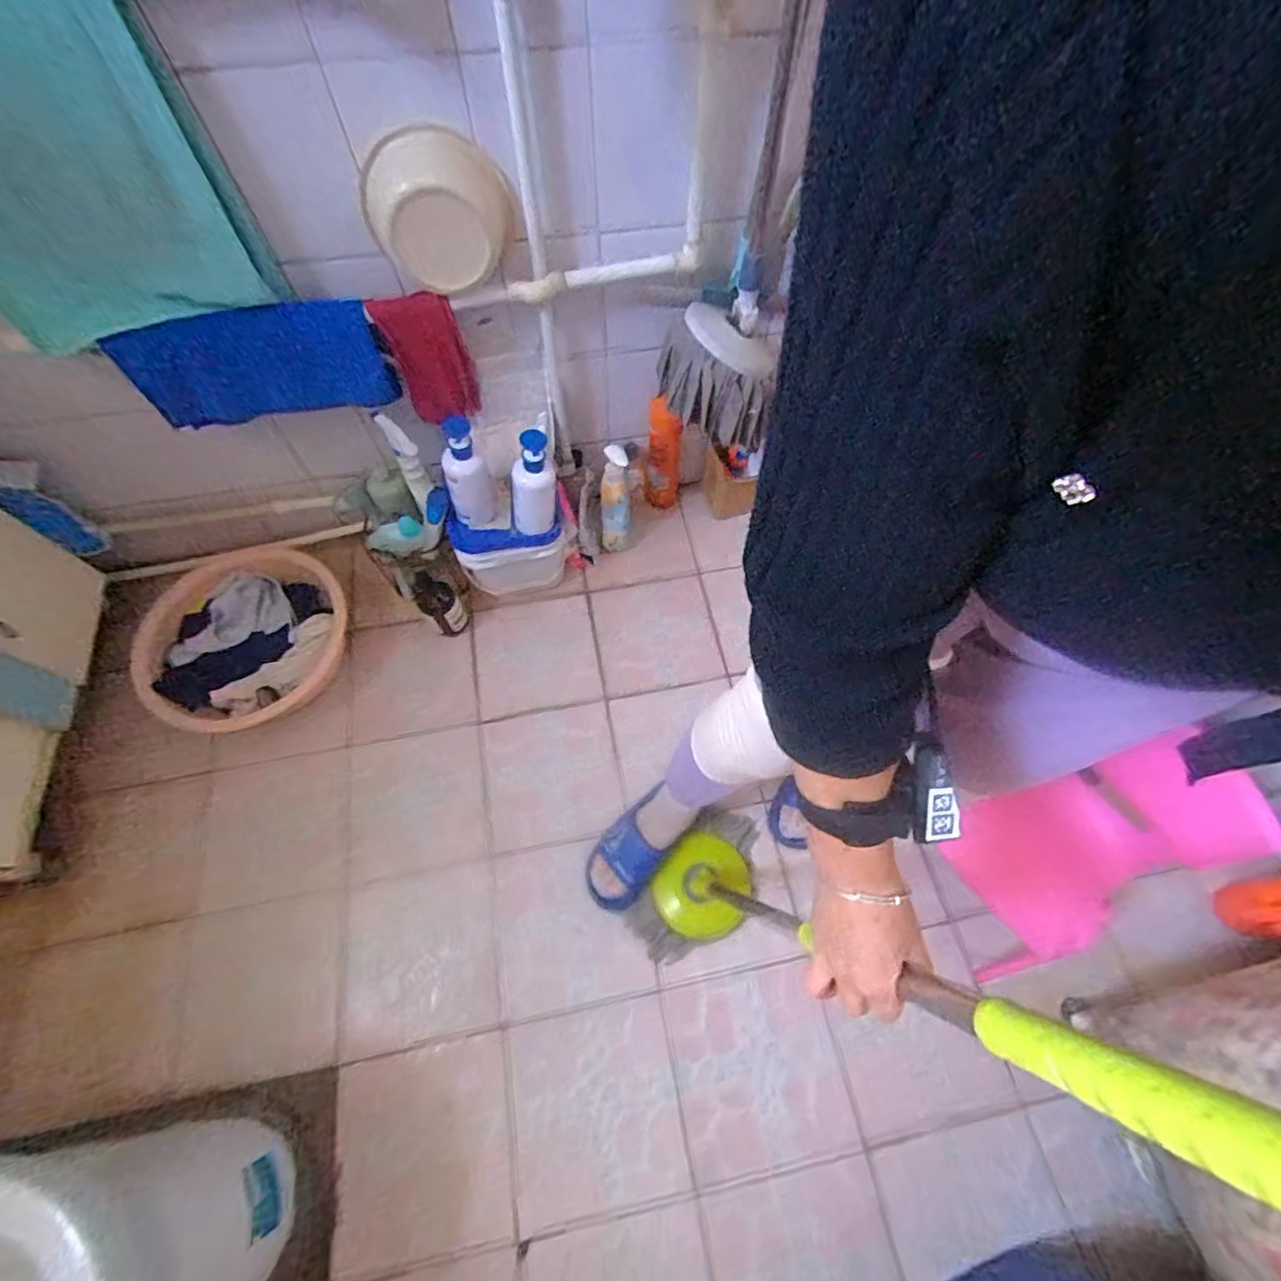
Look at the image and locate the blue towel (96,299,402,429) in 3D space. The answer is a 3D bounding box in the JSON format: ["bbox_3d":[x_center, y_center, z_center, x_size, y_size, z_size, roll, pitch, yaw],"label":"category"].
[{"bbox_3d":[-0.591,-0.431,0.895,0.360,0.169,0.038,-17,65,-10],"label":"blue towel"}]

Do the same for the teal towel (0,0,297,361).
[{"bbox_3d":[-0.670,-0.520,0.666,0.352,0.368,0.027,-17,81,-11],"label":"teal towel"}]

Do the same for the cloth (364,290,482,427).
[{"bbox_3d":[-0.347,-0.467,0.949,0.122,0.230,0.028,-12,64,-8],"label":"cloth"}]

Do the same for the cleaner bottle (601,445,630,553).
[{"bbox_3d":[-0.051,-0.278,1.159,0.058,0.257,0.062,-4,63,-3],"label":"cleaner bottle"}]

